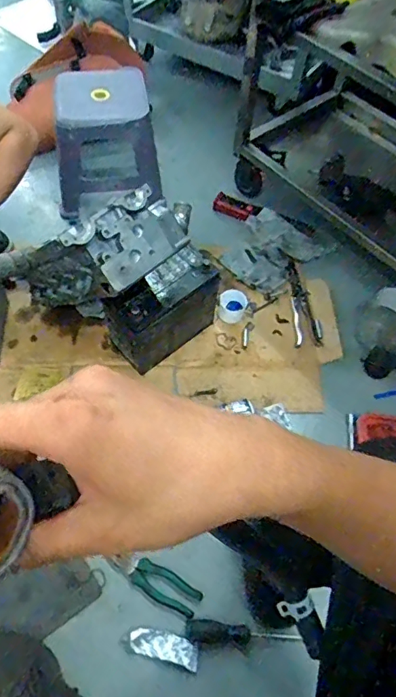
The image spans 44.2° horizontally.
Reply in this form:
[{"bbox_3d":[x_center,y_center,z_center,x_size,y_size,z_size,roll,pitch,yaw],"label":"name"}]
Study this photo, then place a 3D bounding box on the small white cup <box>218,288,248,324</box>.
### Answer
[{"bbox_3d":[0.087,-0.106,1.208,0.068,0.050,0.081,13,59,6],"label":"small white cup"}]

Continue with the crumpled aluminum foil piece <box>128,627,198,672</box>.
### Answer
[{"bbox_3d":[-0.056,0.516,0.845,0.122,0.018,0.043,15,59,7],"label":"crumpled aluminum foil piece"}]

